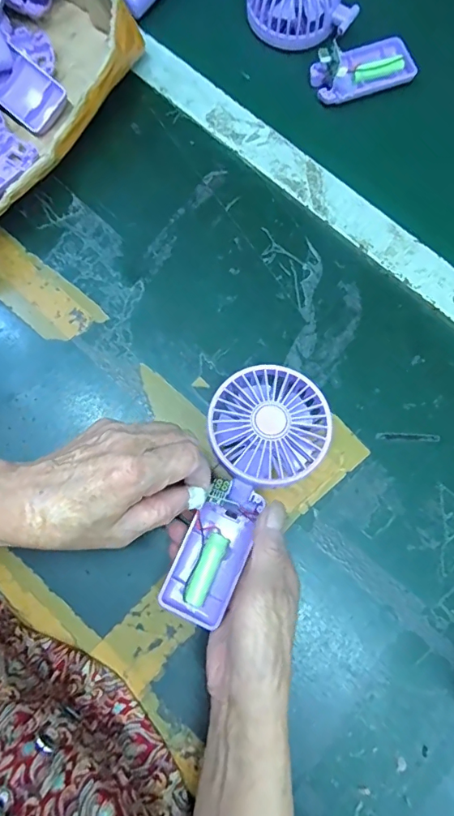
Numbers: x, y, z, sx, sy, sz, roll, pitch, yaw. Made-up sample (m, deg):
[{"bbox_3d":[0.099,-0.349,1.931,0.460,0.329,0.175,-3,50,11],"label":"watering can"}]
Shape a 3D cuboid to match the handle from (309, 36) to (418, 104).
[{"bbox_3d":[0.125,-0.316,0.427,0.093,0.027,0.045,-20,78,-6],"label":"handle"}]

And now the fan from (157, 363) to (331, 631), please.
[{"bbox_3d":[0.009,0.056,0.322,0.079,0.034,0.180,25,84,4],"label":"fan"}]

